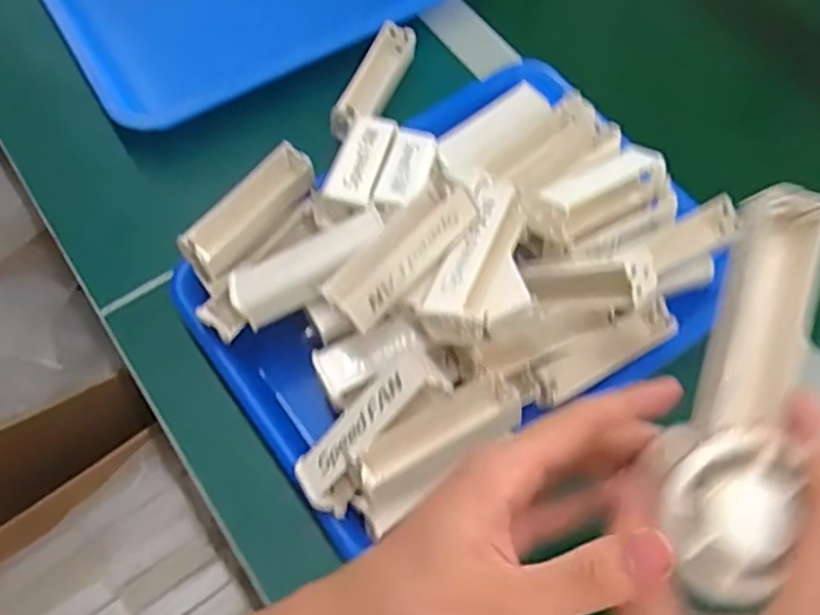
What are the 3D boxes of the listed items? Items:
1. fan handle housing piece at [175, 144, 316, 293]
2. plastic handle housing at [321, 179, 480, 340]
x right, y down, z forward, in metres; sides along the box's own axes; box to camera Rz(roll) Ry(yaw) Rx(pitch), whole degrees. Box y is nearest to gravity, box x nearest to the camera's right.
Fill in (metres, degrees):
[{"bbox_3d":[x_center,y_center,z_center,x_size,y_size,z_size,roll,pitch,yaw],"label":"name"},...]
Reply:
[{"bbox_3d":[-0.106,-0.062,0.473,0.031,0.030,0.103,38,69,15],"label":"fan handle housing piece"},{"bbox_3d":[-0.006,-0.032,0.399,0.032,0.029,0.096,39,70,15],"label":"plastic handle housing"}]

